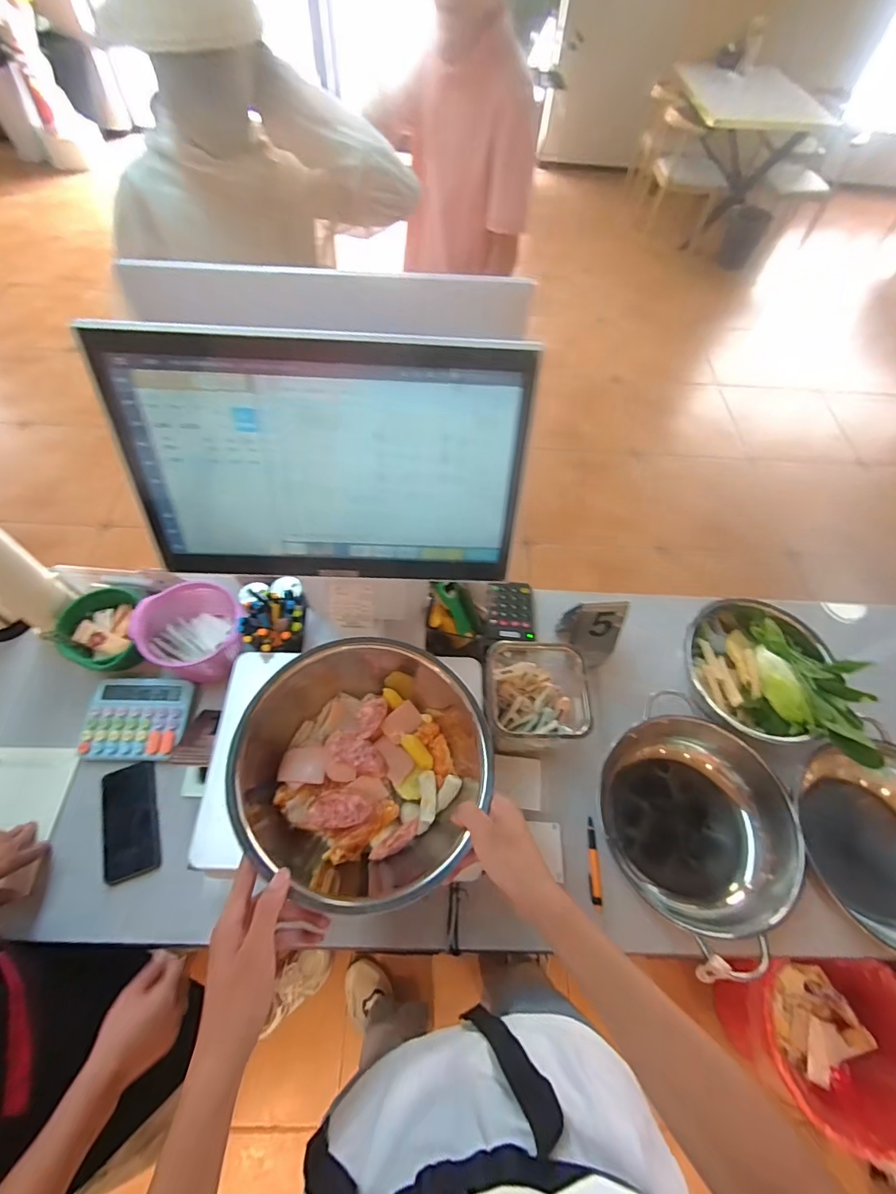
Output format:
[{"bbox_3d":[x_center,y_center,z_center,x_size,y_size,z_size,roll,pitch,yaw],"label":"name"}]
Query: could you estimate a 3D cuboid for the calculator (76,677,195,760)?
[{"bbox_3d":[-0.517,0.201,0.812,0.148,0.032,0.134,1,59,-3],"label":"calculator"}]

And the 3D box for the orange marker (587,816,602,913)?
[{"bbox_3d":[0.226,0.415,0.759,0.017,0.009,0.127,3,59,-2],"label":"orange marker"}]

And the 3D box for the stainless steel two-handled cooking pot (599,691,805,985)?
[{"bbox_3d":[0.370,0.344,0.754,0.280,0.125,0.292,2,59,-3],"label":"stainless steel two-handled cooking pot"}]

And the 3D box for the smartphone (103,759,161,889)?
[{"bbox_3d":[-0.488,0.344,0.753,0.079,0.016,0.162,-14,61,-12],"label":"smartphone"}]

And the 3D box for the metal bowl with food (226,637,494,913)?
[{"bbox_3d":[-0.088,0.188,0.556,0.254,0.121,0.268,2,59,-3],"label":"metal bowl with food"}]

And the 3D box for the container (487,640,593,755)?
[{"bbox_3d":[0.138,0.159,0.807,0.156,0.123,0.165,4,59,-2],"label":"container"}]

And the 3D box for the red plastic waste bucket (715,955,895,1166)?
[{"bbox_3d":[0.821,0.989,1.085,0.318,0.256,0.301,2,59,-3],"label":"red plastic waste bucket"}]

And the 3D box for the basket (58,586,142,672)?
[{"bbox_3d":[-0.594,0.063,0.840,0.125,0.070,0.145,-9,60,-9],"label":"basket"}]

